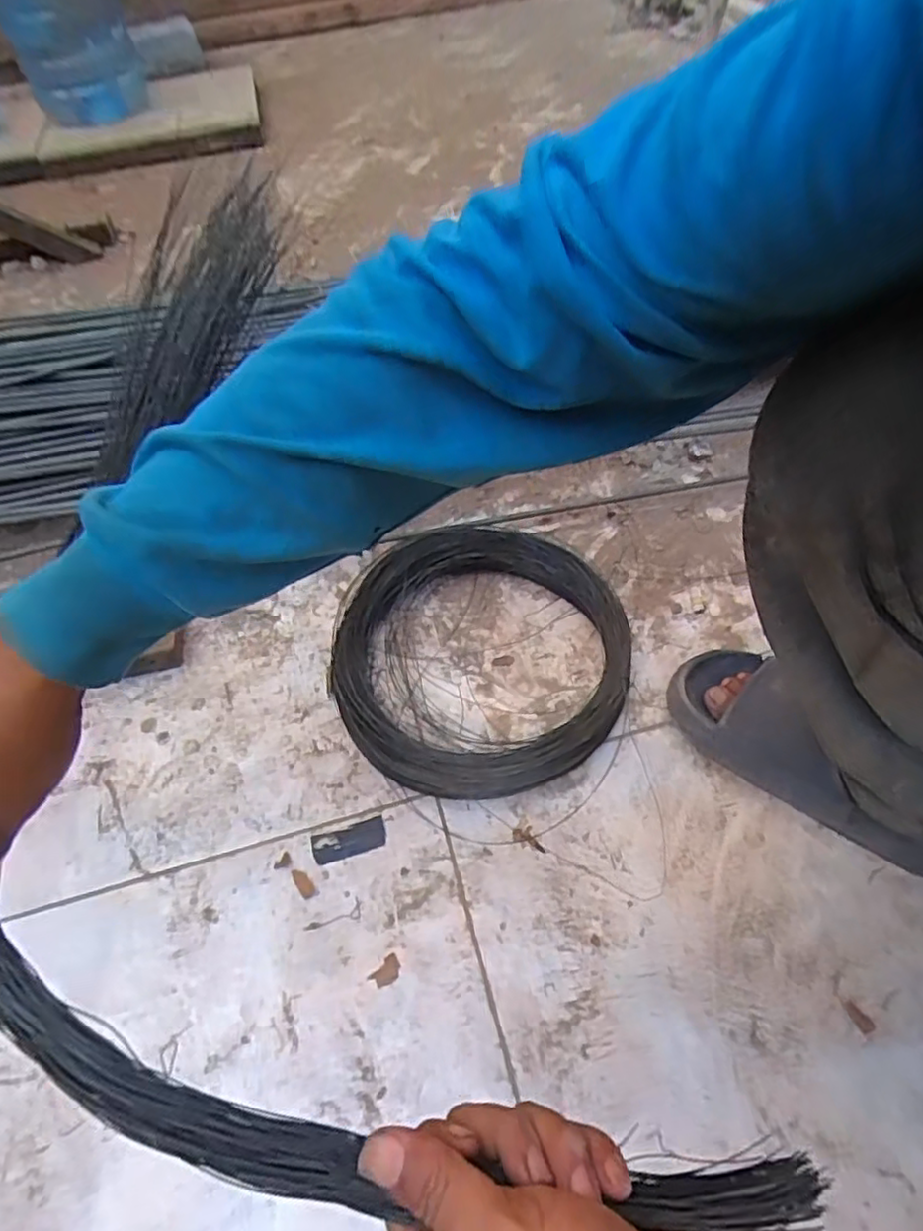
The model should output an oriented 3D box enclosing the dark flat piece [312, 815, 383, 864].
[{"bbox_3d":[-0.101,0.201,0.580,0.065,0.004,0.029,-16,54,-6],"label":"dark flat piece"}]

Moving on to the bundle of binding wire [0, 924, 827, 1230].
[{"bbox_3d":[-0.043,0.182,0.259,0.383,0.031,0.075,17,56,-1],"label":"bundle of binding wire"}]

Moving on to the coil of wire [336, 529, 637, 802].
[{"bbox_3d":[0.018,0.036,0.665,0.294,0.050,0.298,-2,54,3],"label":"coil of wire"}]

